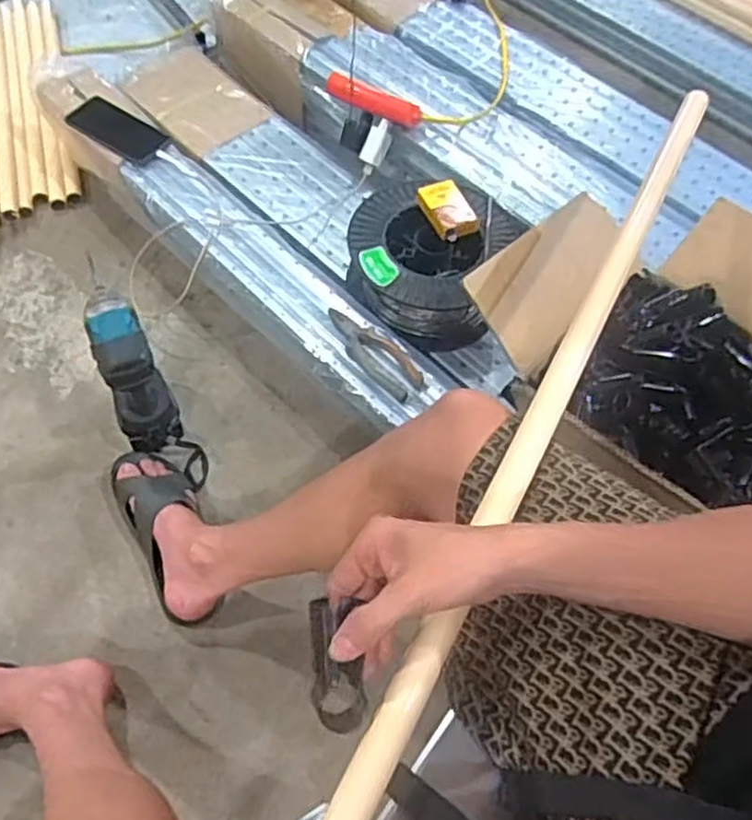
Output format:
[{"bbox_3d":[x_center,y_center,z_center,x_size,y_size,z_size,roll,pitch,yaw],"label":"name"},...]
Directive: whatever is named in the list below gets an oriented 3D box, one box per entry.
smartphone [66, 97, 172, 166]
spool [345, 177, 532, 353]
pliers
[{"bbox_3d":[-0.398,-0.435,1.141,0.142,0.016,0.086,33,61,3],"label":"smartphone"},{"bbox_3d":[0.076,-0.224,1.082,0.224,0.111,0.230,2,59,-3],"label":"spool"},{"bbox_3d":[-0.005,-0.076,0.970,0.164,0.011,0.056,41,64,19],"label":"pliers"}]

